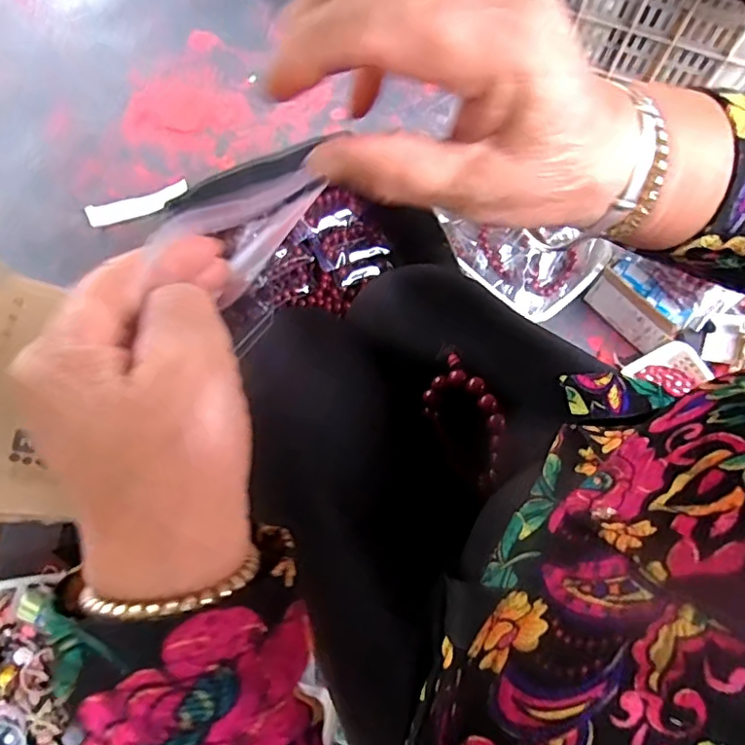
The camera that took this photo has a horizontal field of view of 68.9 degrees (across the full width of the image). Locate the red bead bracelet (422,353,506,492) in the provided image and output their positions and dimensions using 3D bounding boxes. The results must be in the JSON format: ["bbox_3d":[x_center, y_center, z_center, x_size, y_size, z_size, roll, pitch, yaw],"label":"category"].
[{"bbox_3d":[0.073,0.039,0.410,0.093,0.056,0.011,53,37,12],"label":"red bead bracelet"}]

